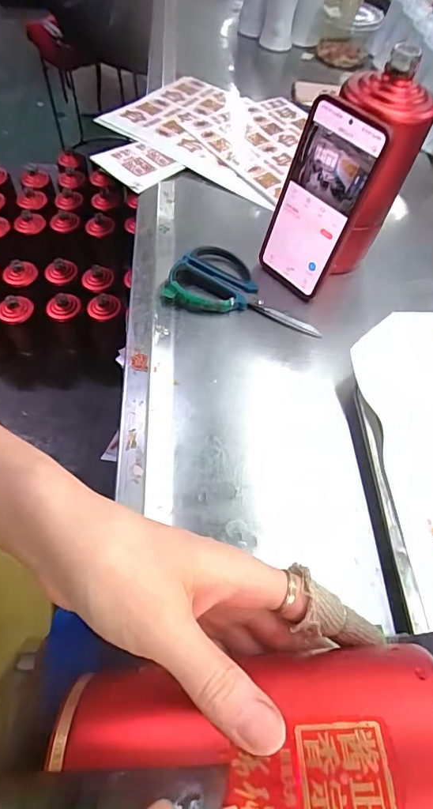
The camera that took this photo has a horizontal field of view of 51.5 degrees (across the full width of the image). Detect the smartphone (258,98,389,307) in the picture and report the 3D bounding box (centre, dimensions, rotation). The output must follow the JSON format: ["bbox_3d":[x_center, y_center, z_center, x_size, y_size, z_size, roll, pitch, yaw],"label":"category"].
[{"bbox_3d":[0.092,-0.188,0.429,0.010,0.165,0.082,-28,63,-36],"label":"smartphone"}]

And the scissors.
[{"bbox_3d":[0.033,-0.116,0.463,0.158,0.016,0.087,22,59,10],"label":"scissors"}]

